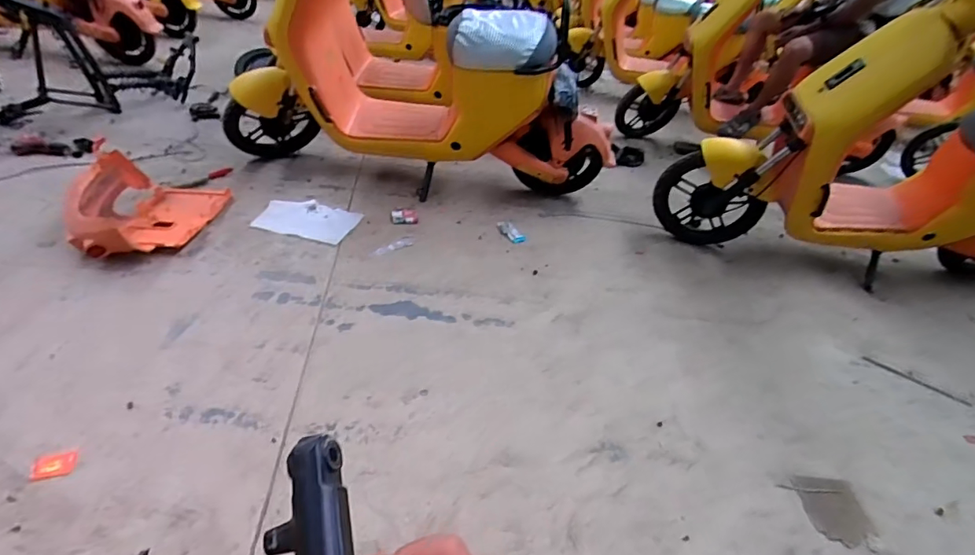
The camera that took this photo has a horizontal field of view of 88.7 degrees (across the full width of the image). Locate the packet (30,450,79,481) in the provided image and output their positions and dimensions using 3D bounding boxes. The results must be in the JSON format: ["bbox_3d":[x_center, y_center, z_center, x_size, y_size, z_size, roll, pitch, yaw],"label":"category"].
[{"bbox_3d":[-0.814,0.353,0.938,0.066,0.007,0.050,-8,39,-22],"label":"packet"}]

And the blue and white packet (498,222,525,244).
[{"bbox_3d":[0.084,-0.168,1.807,0.059,0.010,0.134,-14,41,-28],"label":"blue and white packet"}]

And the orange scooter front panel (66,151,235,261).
[{"bbox_3d":[-1.052,-0.243,1.558,0.299,0.178,0.464,8,37,-2],"label":"orange scooter front panel"}]

